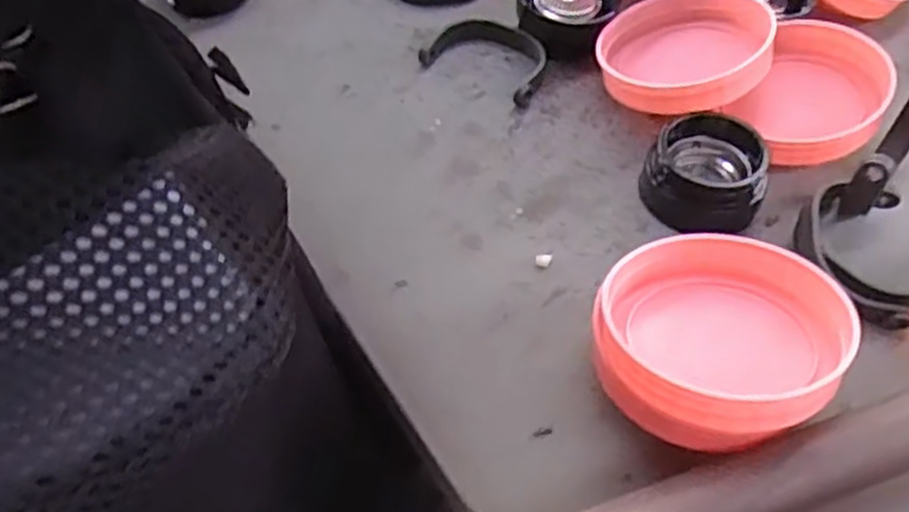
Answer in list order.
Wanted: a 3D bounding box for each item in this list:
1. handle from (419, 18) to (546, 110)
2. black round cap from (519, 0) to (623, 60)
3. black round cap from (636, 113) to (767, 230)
[{"bbox_3d":[0.023,-0.122,0.468,0.071,0.013,0.056,24,57,18],"label":"handle"},{"bbox_3d":[0.068,-0.148,0.471,0.058,0.038,0.058,-1,53,1],"label":"black round cap"},{"bbox_3d":[0.131,-0.044,0.395,0.053,0.041,0.051,-1,53,1],"label":"black round cap"}]

